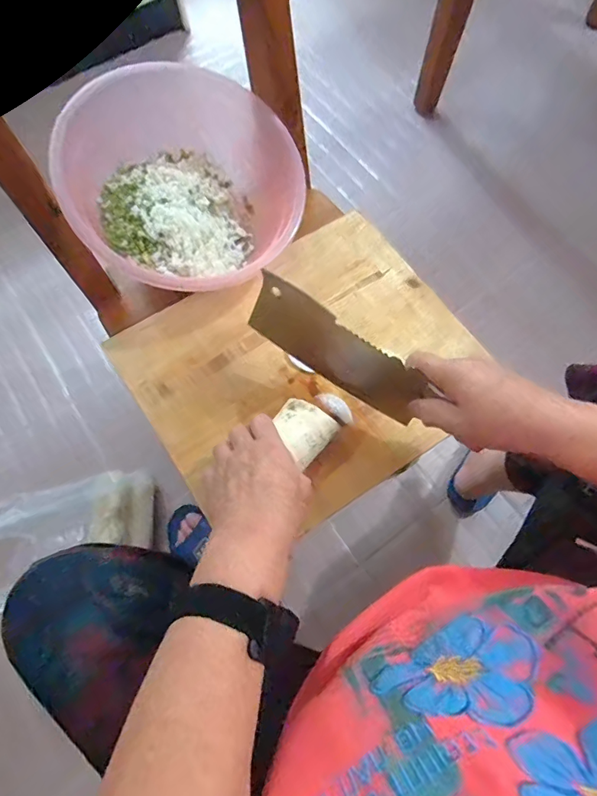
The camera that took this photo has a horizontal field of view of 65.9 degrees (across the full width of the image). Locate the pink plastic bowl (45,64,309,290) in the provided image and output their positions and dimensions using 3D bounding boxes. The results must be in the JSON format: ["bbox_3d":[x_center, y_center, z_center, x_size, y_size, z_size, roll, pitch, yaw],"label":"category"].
[{"bbox_3d":[-0.133,-0.260,0.550,0.281,0.138,0.230,-39,76,-14],"label":"pink plastic bowl"}]

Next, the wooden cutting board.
[{"bbox_3d":[0.007,-0.038,0.525,0.353,0.024,0.304,-33,72,-11],"label":"wooden cutting board"}]

